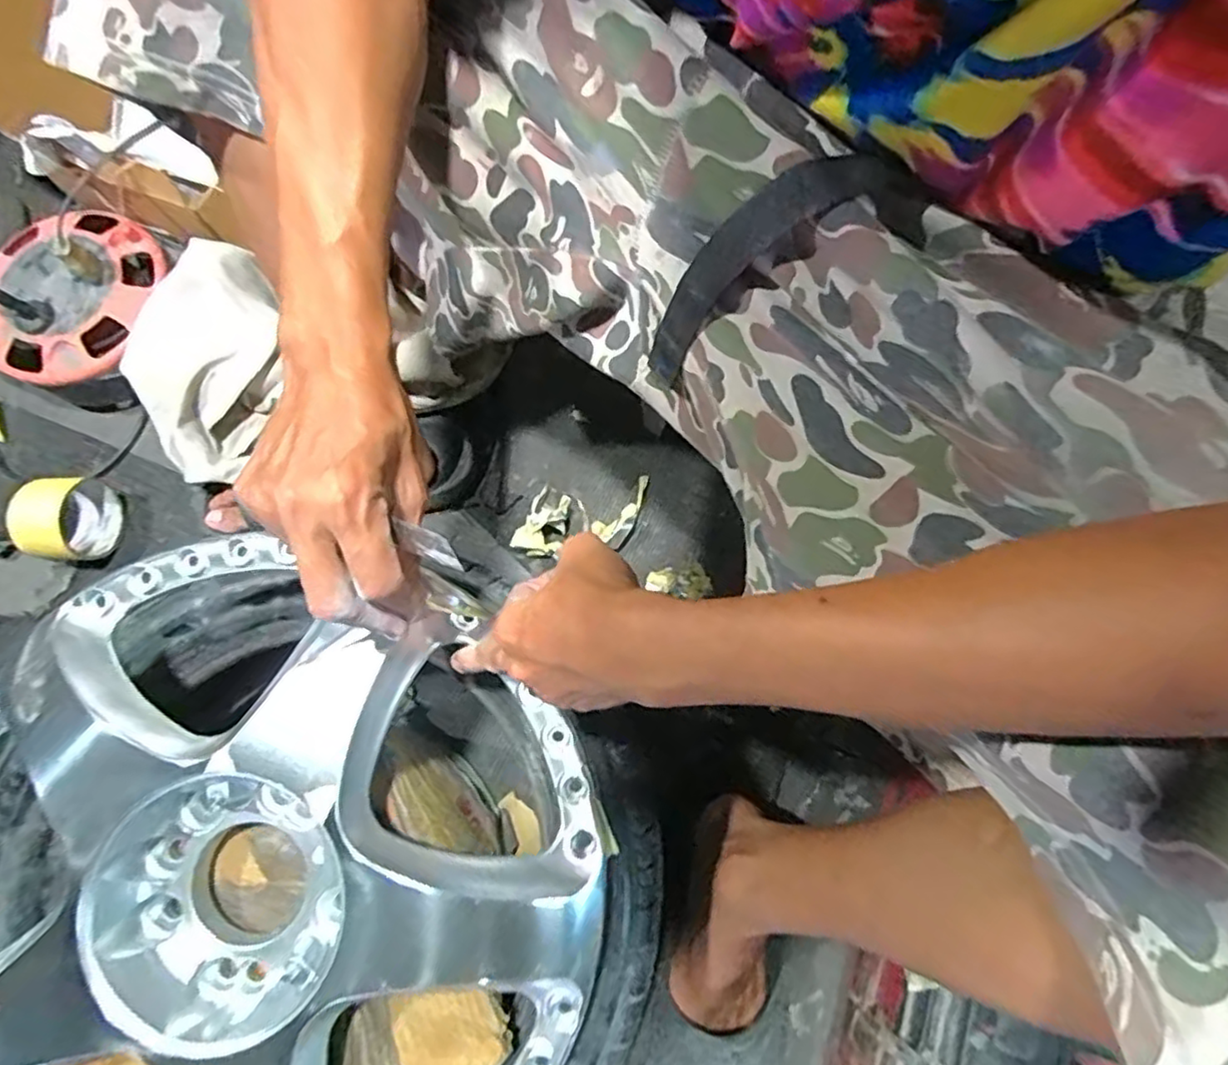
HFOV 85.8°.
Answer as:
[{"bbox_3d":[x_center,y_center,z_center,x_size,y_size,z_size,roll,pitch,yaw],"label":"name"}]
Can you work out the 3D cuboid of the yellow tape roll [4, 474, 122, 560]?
[{"bbox_3d":[-0.559,-0.015,0.678,0.056,0.084,0.087,17,75,7],"label":"yellow tape roll"}]

